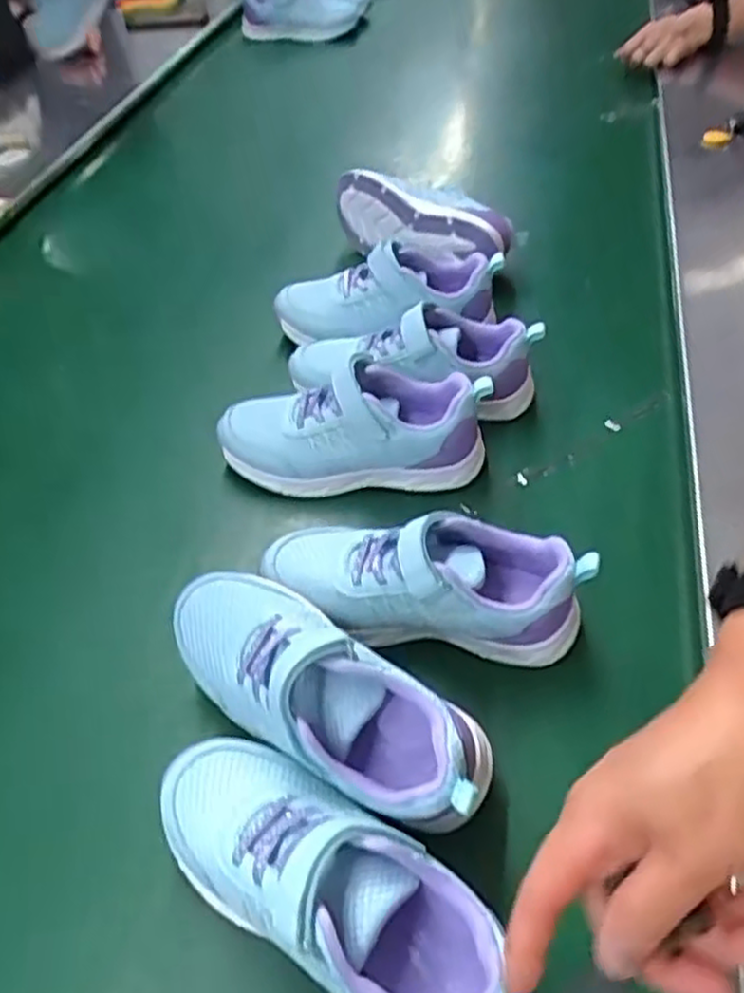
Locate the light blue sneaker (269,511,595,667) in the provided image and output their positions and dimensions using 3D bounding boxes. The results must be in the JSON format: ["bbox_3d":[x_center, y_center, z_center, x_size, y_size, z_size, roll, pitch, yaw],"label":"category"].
[{"bbox_3d":[0.034,0.054,0.495,0.209,0.089,0.072,8,50,10],"label":"light blue sneaker"}]

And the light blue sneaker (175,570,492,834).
[{"bbox_3d":[-0.026,0.103,0.423,0.210,0.073,0.083,29,57,26],"label":"light blue sneaker"}]

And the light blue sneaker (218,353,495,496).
[{"bbox_3d":[-0.016,-0.056,0.594,0.211,0.080,0.078,-2,49,2],"label":"light blue sneaker"}]

